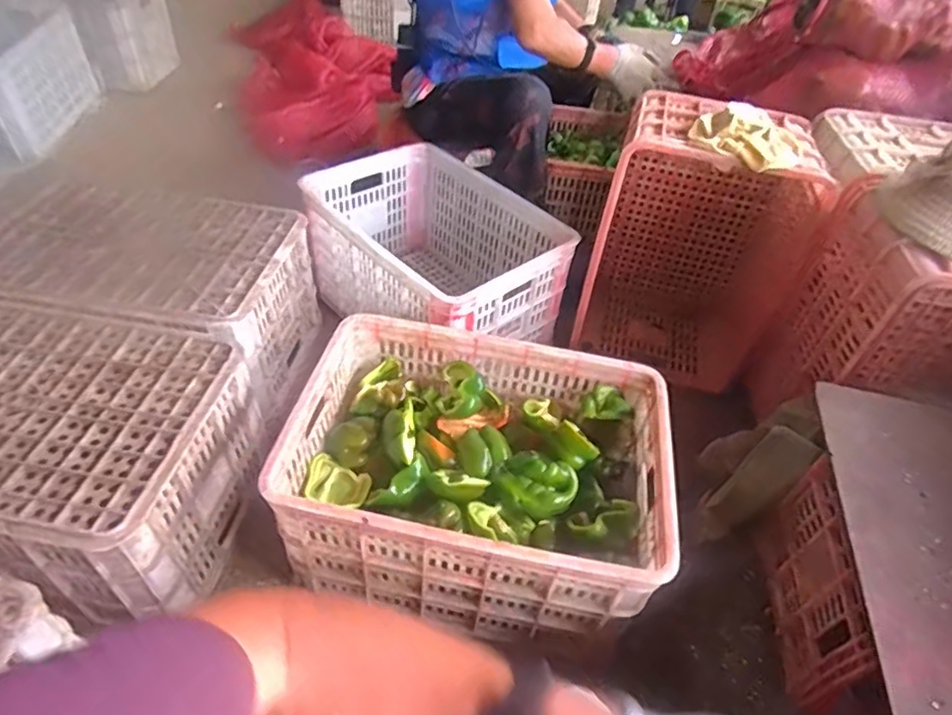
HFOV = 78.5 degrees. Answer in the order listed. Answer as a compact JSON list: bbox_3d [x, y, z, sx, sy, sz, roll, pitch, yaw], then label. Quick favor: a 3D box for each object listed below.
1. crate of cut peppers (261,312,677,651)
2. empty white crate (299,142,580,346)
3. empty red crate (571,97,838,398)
[{"bbox_3d":[0.002,0.146,0.820,0.484,0.211,0.395,10,45,4],"label":"crate of cut peppers"},{"bbox_3d":[-0.093,-0.212,1.282,0.402,0.303,0.564,-31,55,-31],"label":"empty white crate"},{"bbox_3d":[0.449,-0.234,1.211,0.368,0.524,0.349,18,46,12],"label":"empty red crate"}]

